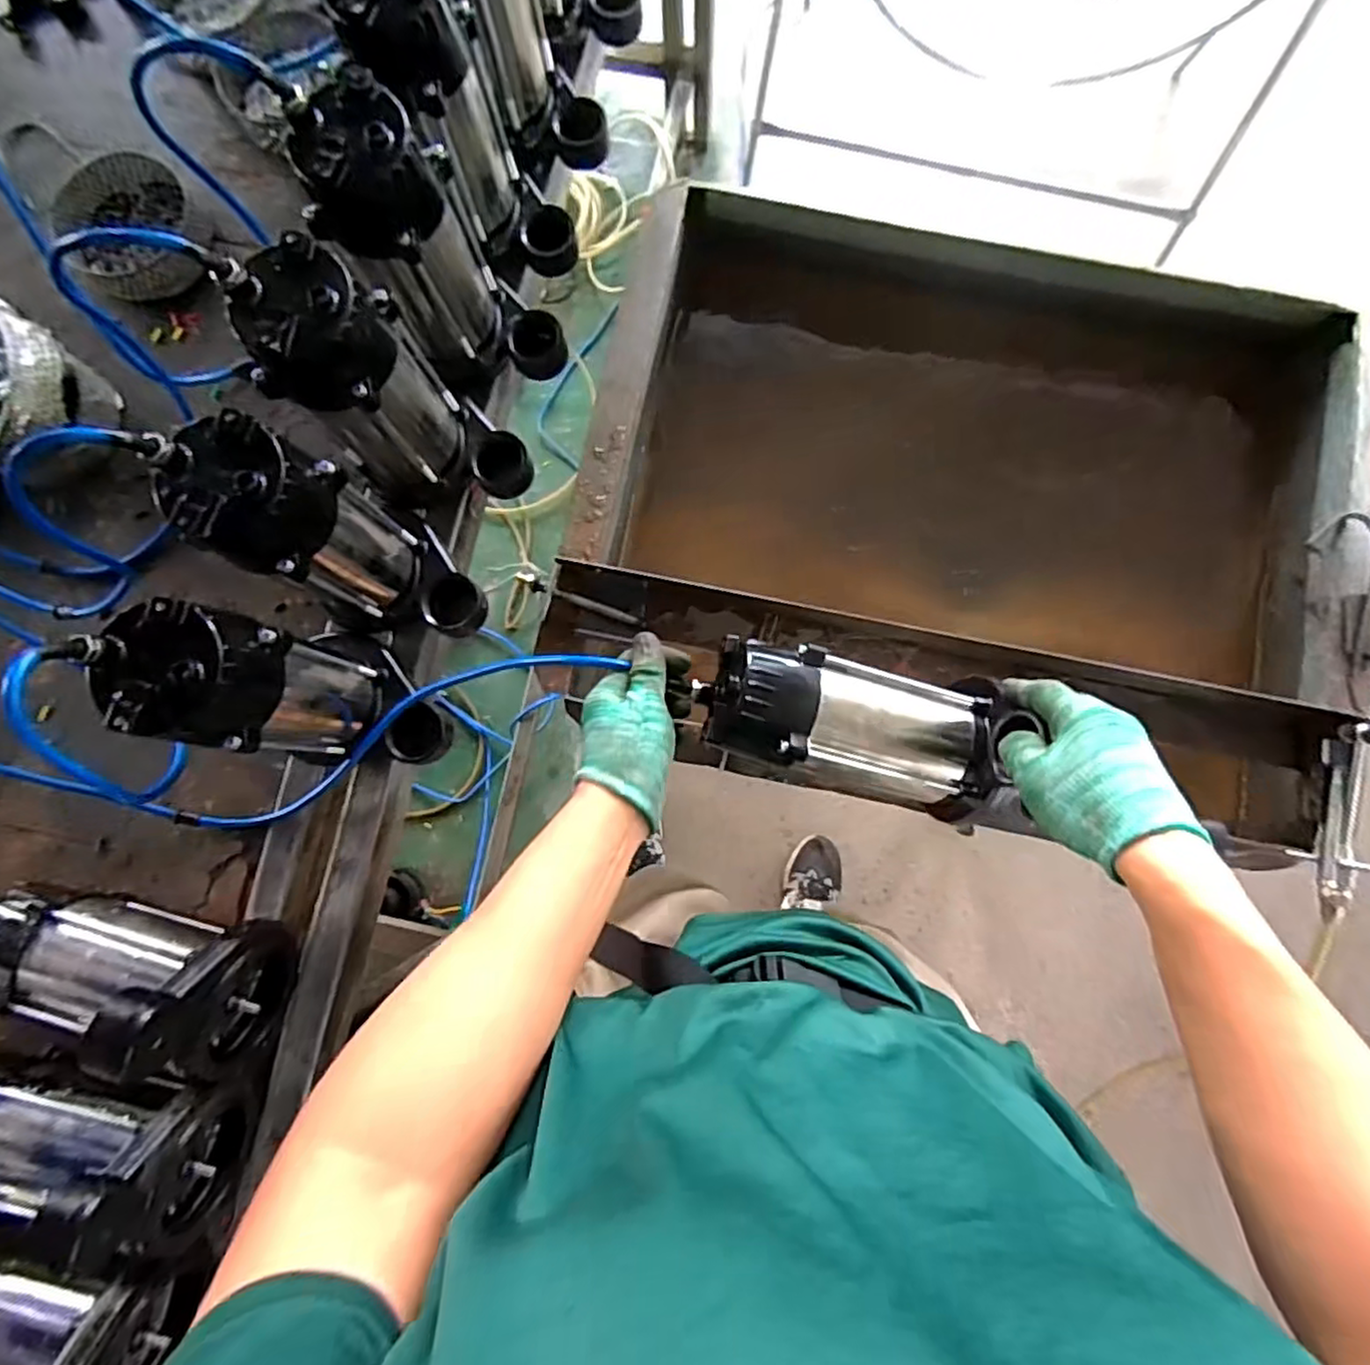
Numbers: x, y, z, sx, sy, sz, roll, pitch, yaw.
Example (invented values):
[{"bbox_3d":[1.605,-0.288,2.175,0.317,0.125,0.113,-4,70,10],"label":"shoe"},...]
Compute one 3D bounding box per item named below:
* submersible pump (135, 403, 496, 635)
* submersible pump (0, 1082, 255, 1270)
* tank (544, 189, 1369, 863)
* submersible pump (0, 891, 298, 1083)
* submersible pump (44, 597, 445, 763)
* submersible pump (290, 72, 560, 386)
[{"bbox_3d":[-0.259,-0.111,0.547,0.150,0.228,0.096,8,83,3],"label":"submersible pump"},{"bbox_3d":[-0.489,0.371,0.520,0.235,0.140,0.126,-1,83,1],"label":"submersible pump"},{"bbox_3d":[0.291,-0.161,0.745,0.732,0.216,0.593,14,83,3],"label":"tank"},{"bbox_3d":[-0.462,0.245,0.549,0.231,0.167,0.121,6,83,2],"label":"submersible pump"},{"bbox_3d":[-0.286,0.009,0.538,0.147,0.239,0.102,16,83,3],"label":"submersible pump"},{"bbox_3d":[-0.196,-0.341,0.578,0.136,0.236,0.107,38,85,6],"label":"submersible pump"}]

